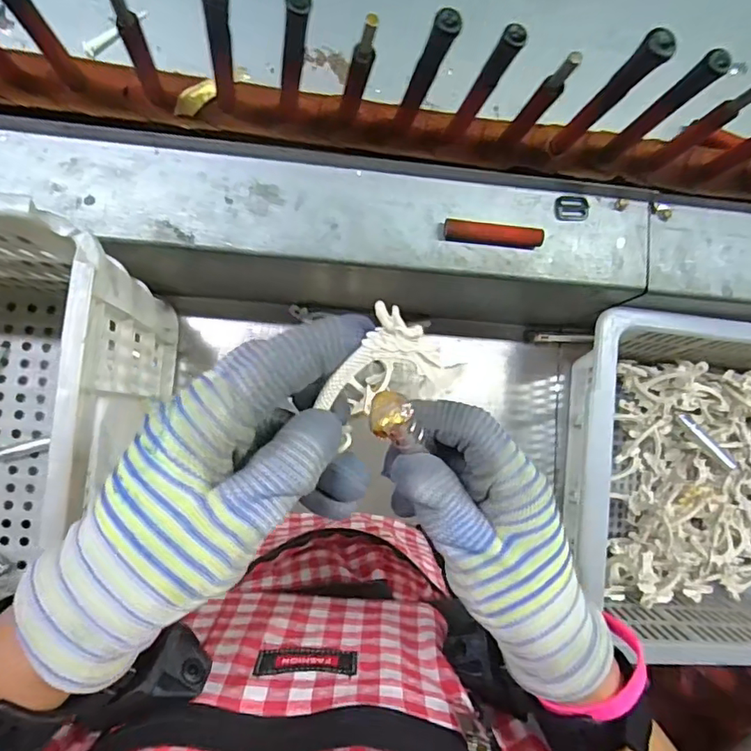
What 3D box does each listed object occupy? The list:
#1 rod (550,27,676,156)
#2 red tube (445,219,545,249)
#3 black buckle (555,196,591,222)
[{"bbox_3d":[0.176,-0.211,0.414,0.022,0.150,0.020,0,90,-3],"label":"rod"},{"bbox_3d":[0.111,-0.132,0.496,0.091,0.016,0.019,6,90,-3],"label":"red tube"},{"bbox_3d":[0.190,-0.161,0.511,0.034,0.004,0.024,0,90,-3],"label":"black buckle"}]

